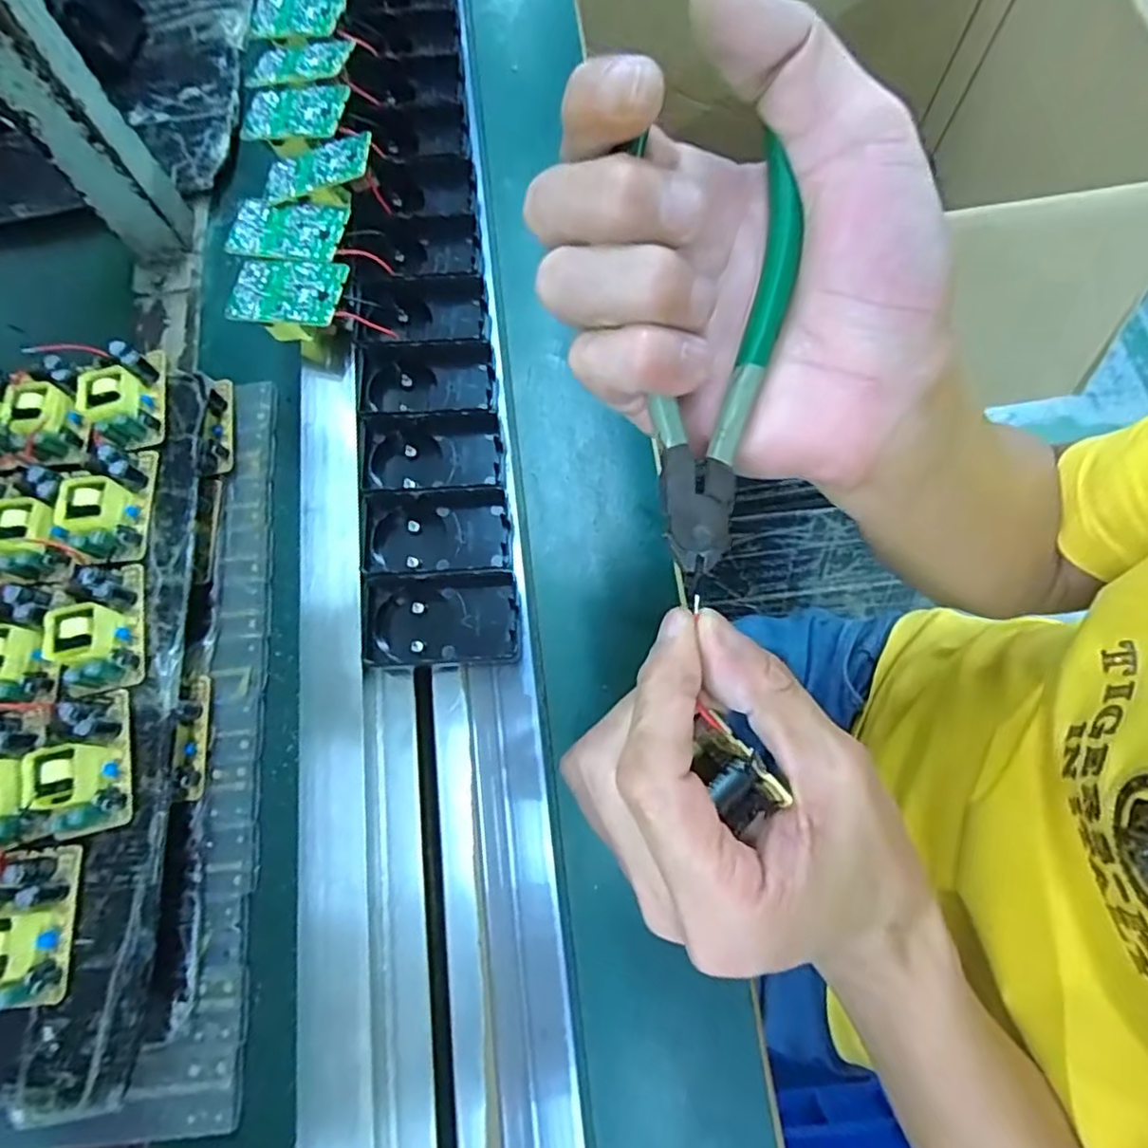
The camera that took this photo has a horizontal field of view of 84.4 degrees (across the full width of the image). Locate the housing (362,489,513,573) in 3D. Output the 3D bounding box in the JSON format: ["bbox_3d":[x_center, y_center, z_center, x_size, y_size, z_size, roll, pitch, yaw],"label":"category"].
[{"bbox_3d":[-0.068,-0.019,0.314,0.073,0.025,0.040,-1,73,3],"label":"housing"}]

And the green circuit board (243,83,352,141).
[{"bbox_3d":[-0.163,-0.270,0.369,0.065,0.004,0.036,6,79,14],"label":"green circuit board"}]

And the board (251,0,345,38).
[{"bbox_3d":[-0.172,-0.349,0.393,0.065,0.004,0.035,11,86,14],"label":"board"}]

